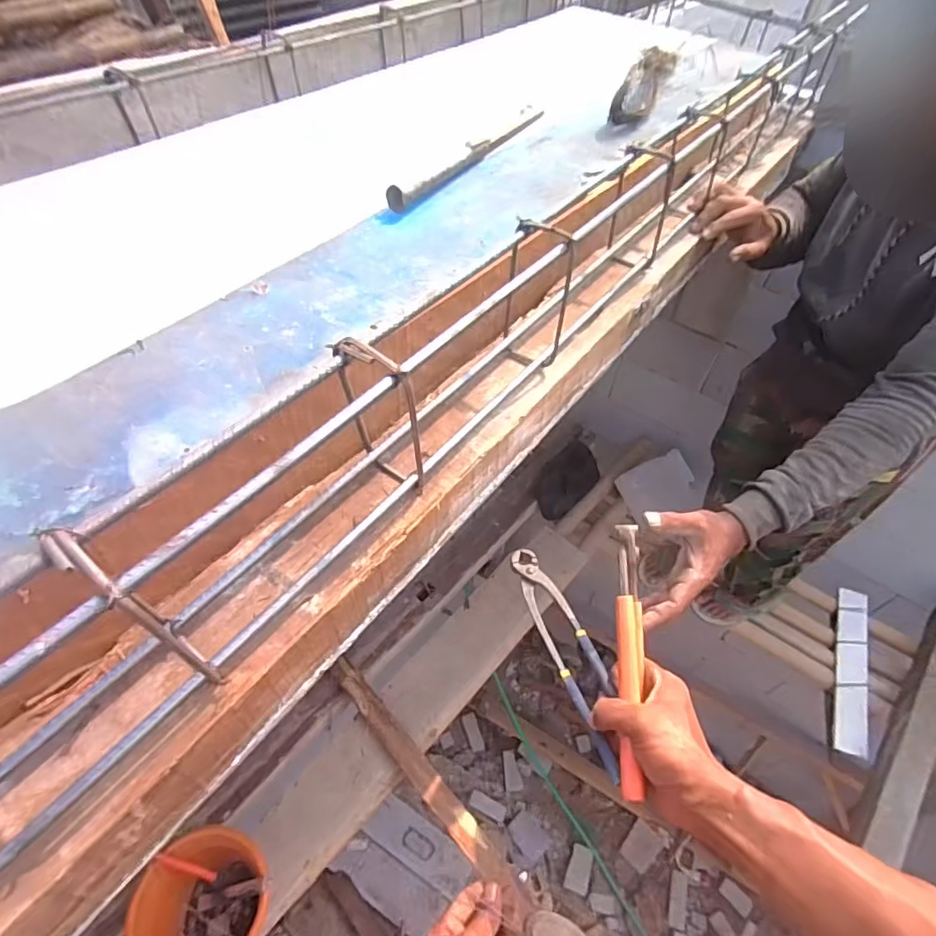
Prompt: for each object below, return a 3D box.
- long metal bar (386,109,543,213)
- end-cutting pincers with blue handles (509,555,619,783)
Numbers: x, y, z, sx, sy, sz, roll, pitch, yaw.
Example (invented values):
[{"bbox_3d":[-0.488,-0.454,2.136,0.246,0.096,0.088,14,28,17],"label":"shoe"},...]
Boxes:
[{"bbox_3d":[0.012,-0.442,0.762,0.030,0.028,0.411,24,53,15],"label":"long metal bar"},{"bbox_3d":[0.098,0.170,0.538,0.040,0.018,0.240,-10,42,-12],"label":"end-cutting pincers with blue handles"}]

